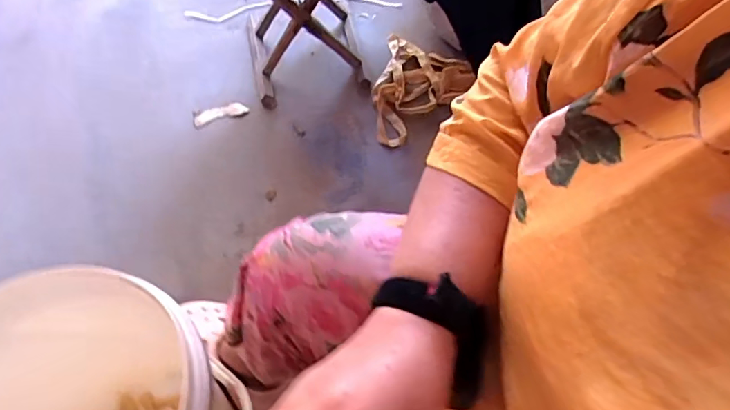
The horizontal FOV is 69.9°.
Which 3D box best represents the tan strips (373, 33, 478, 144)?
[{"bbox_3d":[0.127,-0.268,1.193,0.206,0.031,0.324,11,57,8],"label":"tan strips"}]

